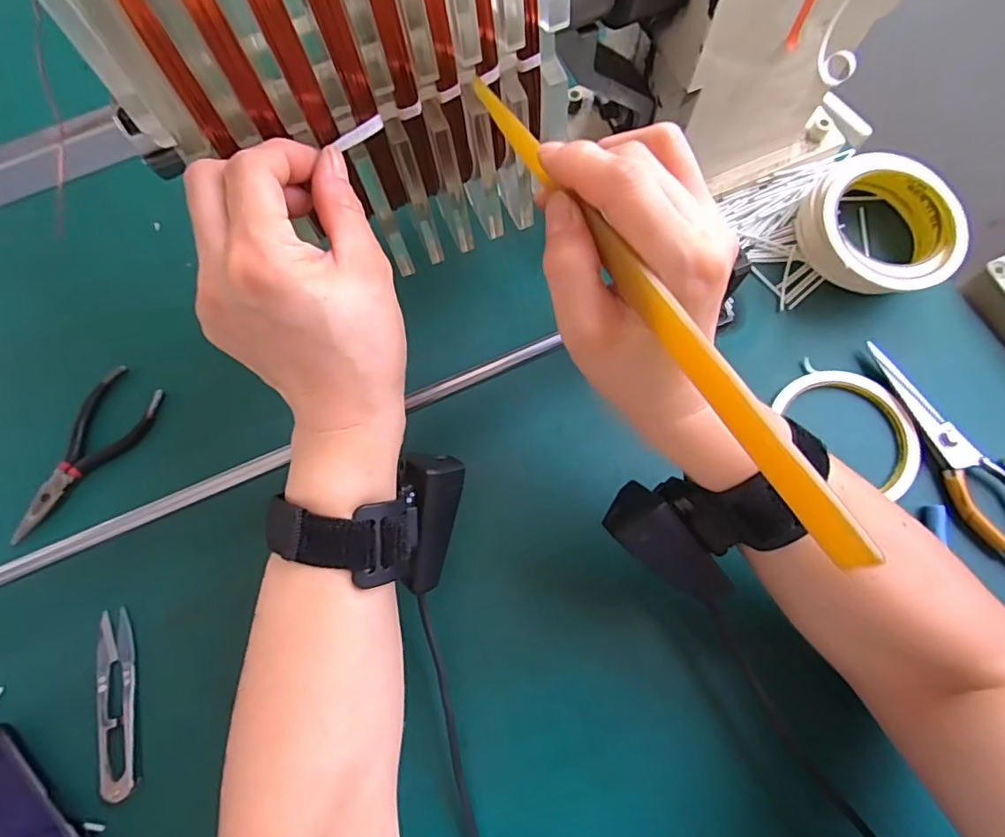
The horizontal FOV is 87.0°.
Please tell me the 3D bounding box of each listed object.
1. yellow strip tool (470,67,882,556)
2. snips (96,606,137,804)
[{"bbox_3d":[0.045,-0.048,0.183,0.004,0.015,0.216,-29,70,-7],"label":"yellow strip tool"},{"bbox_3d":[-0.231,0.168,0.315,0.021,0.007,0.102,-16,75,-2],"label":"snips"}]

